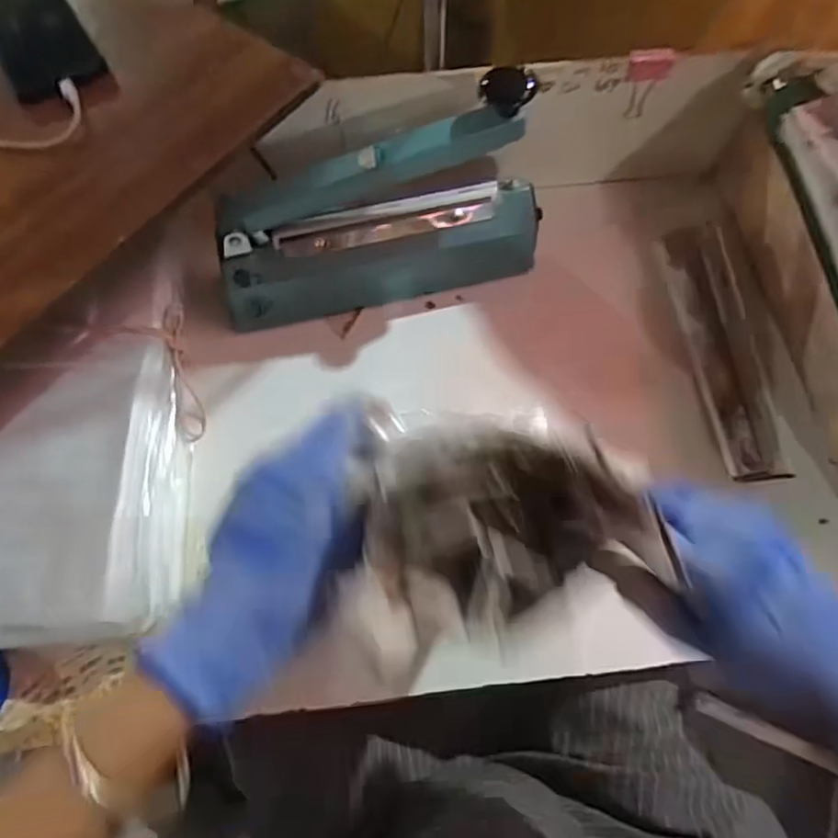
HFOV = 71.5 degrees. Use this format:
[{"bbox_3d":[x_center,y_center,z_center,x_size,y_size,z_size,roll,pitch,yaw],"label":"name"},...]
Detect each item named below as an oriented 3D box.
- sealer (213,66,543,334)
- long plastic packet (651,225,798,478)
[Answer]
[{"bbox_3d":[-0.037,-0.182,0.527,0.300,0.172,0.084,-13,68,-6],"label":"sealer"},{"bbox_3d":[0.292,-0.073,0.563,0.064,0.013,0.271,-4,67,-2],"label":"long plastic packet"}]

